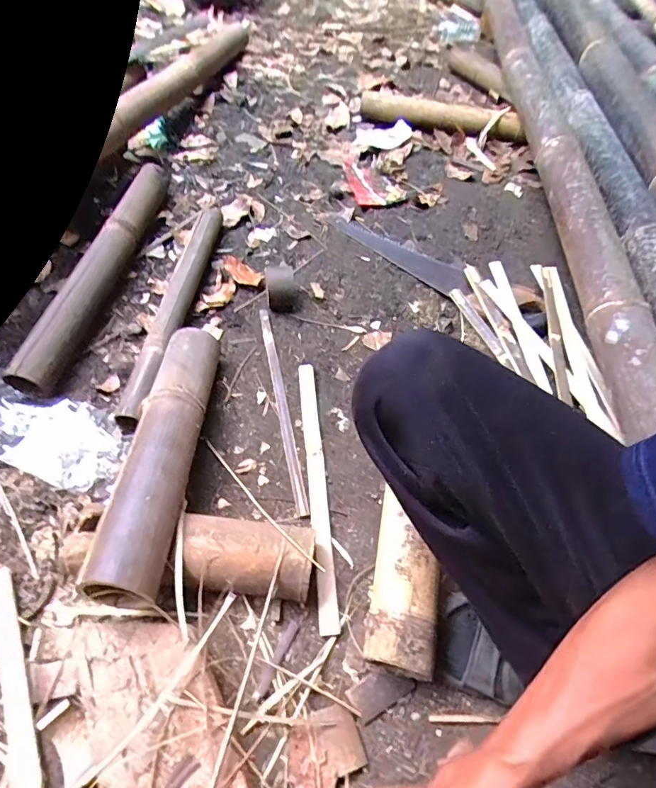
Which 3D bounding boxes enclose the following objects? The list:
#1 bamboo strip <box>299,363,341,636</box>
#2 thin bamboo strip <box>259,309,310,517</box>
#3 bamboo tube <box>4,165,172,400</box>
[{"bbox_3d":[-0.016,0.120,0.659,0.023,0.014,0.383,-3,56,-6],"label":"bamboo strip"},{"bbox_3d":[-0.074,0.008,0.740,0.019,0.009,0.376,-8,57,-10],"label":"thin bamboo strip"},{"bbox_3d":[-0.393,-0.233,0.841,0.065,0.066,0.550,10,55,2],"label":"bamboo tube"}]

